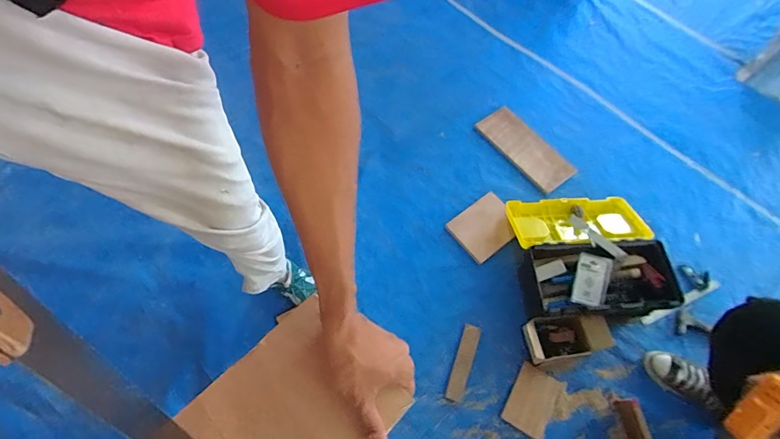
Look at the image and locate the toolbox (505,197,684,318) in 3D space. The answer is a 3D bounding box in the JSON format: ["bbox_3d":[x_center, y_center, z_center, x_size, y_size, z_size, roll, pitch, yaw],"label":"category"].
[{"bbox_3d":[0.610,0.091,1.223,0.440,0.146,0.408,-1,63,-4],"label":"toolbox"}]

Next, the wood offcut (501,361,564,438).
[{"bbox_3d":[0.399,0.502,1.087,0.114,0.006,0.172,30,65,11],"label":"wood offcut"}]

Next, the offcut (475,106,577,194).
[{"bbox_3d":[0.497,-0.272,1.445,0.157,0.024,0.373,-32,69,-19],"label":"offcut"}]

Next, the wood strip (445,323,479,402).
[{"bbox_3d":[0.213,0.414,1.135,0.048,0.013,0.213,21,71,1],"label":"wood strip"}]

